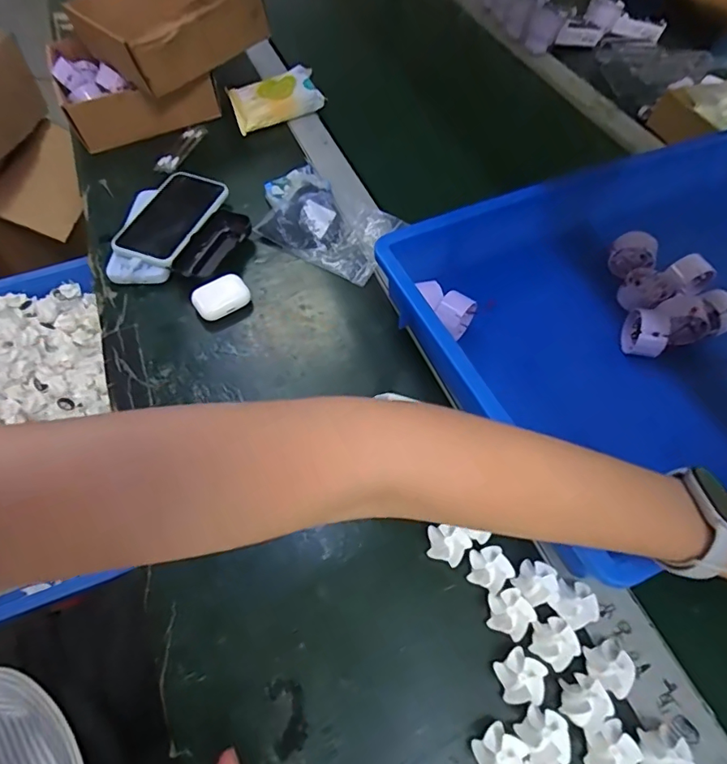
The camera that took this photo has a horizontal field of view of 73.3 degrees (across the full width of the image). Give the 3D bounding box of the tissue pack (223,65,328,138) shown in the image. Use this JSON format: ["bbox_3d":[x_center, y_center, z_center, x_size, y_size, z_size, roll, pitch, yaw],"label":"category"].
[{"bbox_3d":[-0.134,-0.426,0.740,0.139,0.046,0.077,-23,60,-15],"label":"tissue pack"}]

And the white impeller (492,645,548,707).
[{"bbox_3d":[0.110,0.207,0.343,0.033,0.016,0.034,0,57,-1],"label":"white impeller"}]

